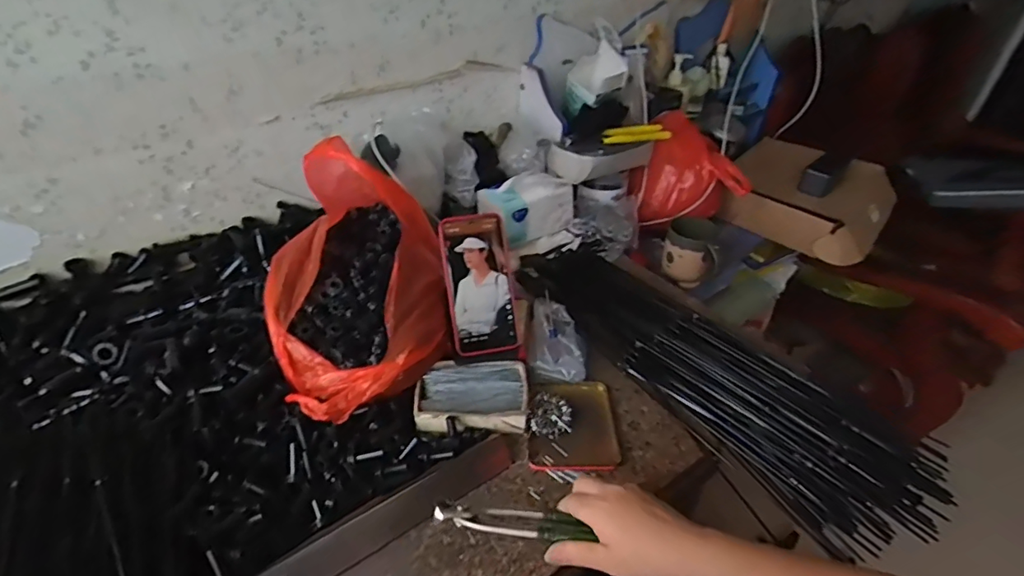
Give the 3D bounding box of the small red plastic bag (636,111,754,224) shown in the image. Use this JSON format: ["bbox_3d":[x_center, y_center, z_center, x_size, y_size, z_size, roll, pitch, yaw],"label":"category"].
[{"bbox_3d":[0.333,-0.206,0.966,0.195,0.184,0.123,-3,37,-2],"label":"small red plastic bag"}]

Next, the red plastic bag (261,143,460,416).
[{"bbox_3d":[-0.181,-0.010,0.592,0.213,0.225,0.254,-20,40,-22],"label":"red plastic bag"}]

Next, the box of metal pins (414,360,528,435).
[{"bbox_3d":[-0.046,0.128,0.598,0.126,0.029,0.092,-2,37,1],"label":"box of metal pins"}]

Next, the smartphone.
[{"bbox_3d":[-0.039,-0.004,0.601,0.076,0.164,0.011,-9,0,-9],"label":"smartphone"}]

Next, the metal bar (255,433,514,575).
[{"bbox_3d":[-0.123,0.224,0.486,0.284,0.010,0.038,-23,75,-29],"label":"metal bar"}]

